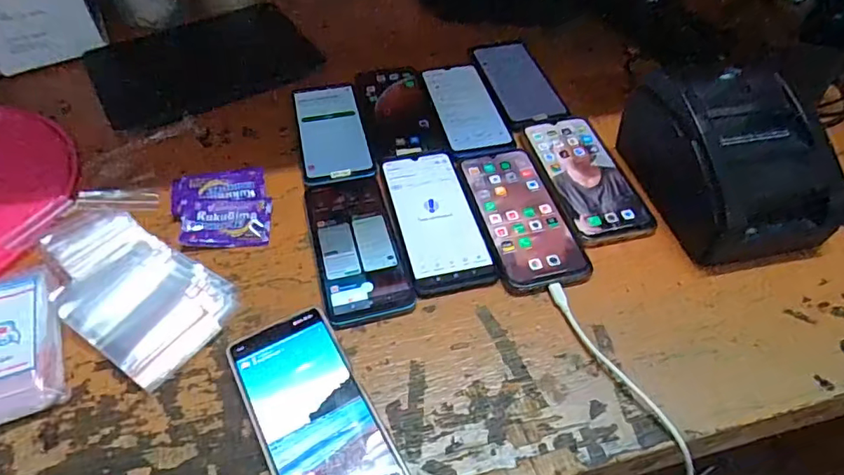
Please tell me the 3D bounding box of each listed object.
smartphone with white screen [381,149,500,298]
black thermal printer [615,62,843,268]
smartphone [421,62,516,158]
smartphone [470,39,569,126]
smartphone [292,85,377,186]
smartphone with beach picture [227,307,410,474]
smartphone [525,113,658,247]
[{"bbox_3d":[0.012,-0.020,0.495,0.074,0.006,0.169,-10,52,-10],"label":"smartphone with white screen"},{"bbox_3d":[0.286,-0.076,0.477,0.121,0.105,0.174,-10,52,-10],"label":"black thermal printer"},{"bbox_3d":[0.050,-0.154,0.602,0.072,0.004,0.168,-9,52,-9],"label":"smartphone"},{"bbox_3d":[0.116,-0.195,0.632,0.077,0.005,0.163,-11,52,-11],"label":"smartphone"},{"bbox_3d":[-0.099,-0.118,0.570,0.073,0.004,0.161,-10,52,-10],"label":"smartphone"},{"bbox_3d":[-0.077,0.128,0.370,0.078,0.014,0.167,-23,56,-19],"label":"smartphone with beach picture"},{"bbox_3d":[0.167,-0.065,0.529,0.079,0.006,0.173,-9,52,-9],"label":"smartphone"}]

